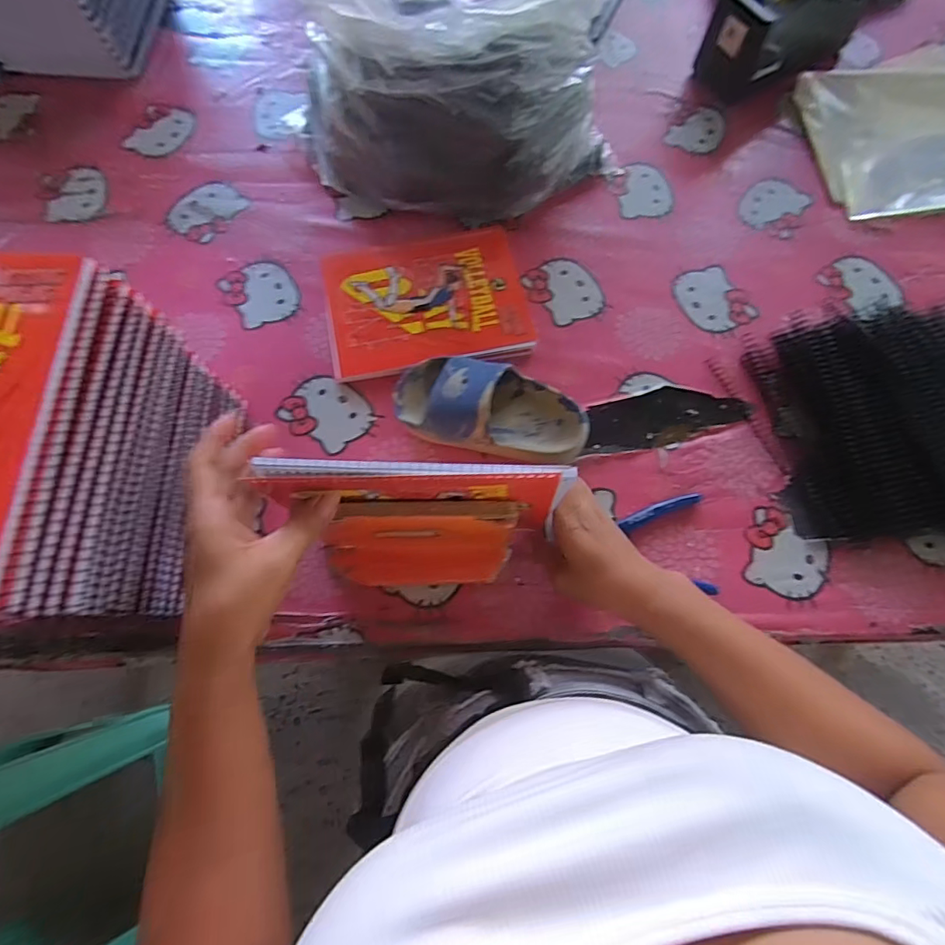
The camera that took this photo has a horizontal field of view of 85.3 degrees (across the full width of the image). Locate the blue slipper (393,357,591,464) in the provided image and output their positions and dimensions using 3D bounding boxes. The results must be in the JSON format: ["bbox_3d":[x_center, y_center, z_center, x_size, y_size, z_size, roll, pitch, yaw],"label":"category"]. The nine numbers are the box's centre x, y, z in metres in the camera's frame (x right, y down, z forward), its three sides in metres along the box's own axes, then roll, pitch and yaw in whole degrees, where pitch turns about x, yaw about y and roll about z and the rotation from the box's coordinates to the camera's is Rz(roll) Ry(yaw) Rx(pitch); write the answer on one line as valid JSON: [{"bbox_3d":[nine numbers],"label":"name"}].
[{"bbox_3d":[0.017,-0.059,0.464,0.180,0.063,0.082,16,71,5],"label":"blue slipper"}]

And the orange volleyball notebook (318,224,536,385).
[{"bbox_3d":[-0.048,-0.177,0.530,0.198,0.014,0.156,-9,71,-4],"label":"orange volleyball notebook"}]

